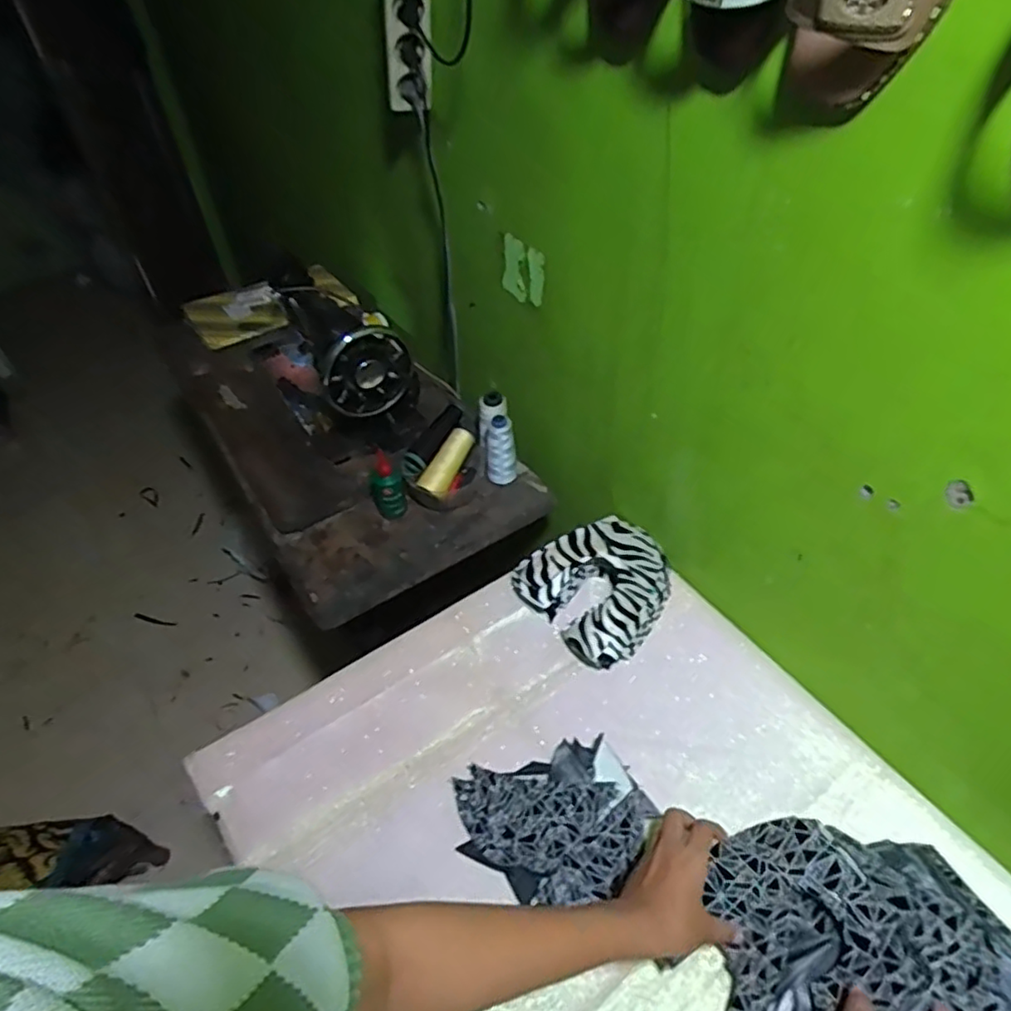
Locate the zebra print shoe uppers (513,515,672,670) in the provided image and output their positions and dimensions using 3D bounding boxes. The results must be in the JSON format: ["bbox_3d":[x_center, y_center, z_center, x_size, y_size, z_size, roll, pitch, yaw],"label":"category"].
[{"bbox_3d":[0.124,0.093,0.830,0.185,0.077,0.172,-32,53,-24],"label":"zebra print shoe uppers"}]

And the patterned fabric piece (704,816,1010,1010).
[{"bbox_3d":[0.314,0.386,0.534,0.260,0.070,0.216,1,47,4],"label":"patterned fabric piece"}]

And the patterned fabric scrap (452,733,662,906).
[{"bbox_3d":[0.051,0.311,0.652,0.184,0.050,0.140,-12,47,-8],"label":"patterned fabric scrap"}]

